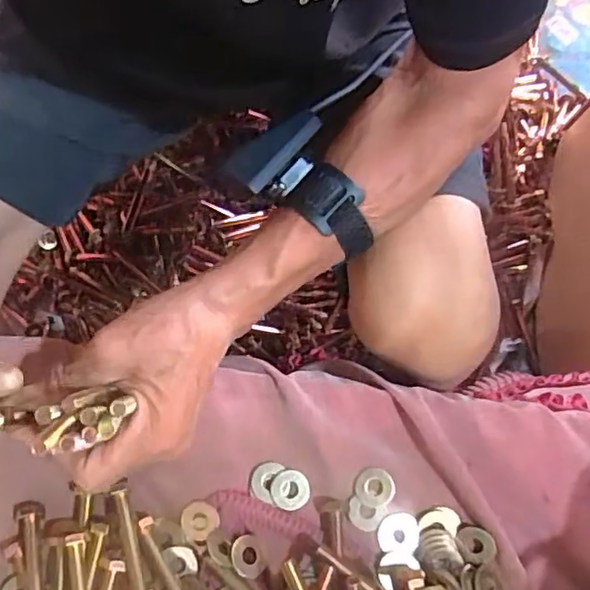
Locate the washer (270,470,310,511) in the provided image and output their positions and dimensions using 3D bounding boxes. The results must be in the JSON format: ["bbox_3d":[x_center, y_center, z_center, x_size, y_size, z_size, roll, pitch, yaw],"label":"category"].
[{"bbox_3d":[-0.004,0.127,0.394,0.025,0.004,0.025,-7,80,-3],"label":"washer"}]

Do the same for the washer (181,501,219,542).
[{"bbox_3d":[-0.062,0.145,0.392,0.026,0.008,0.023,-35,82,-7],"label":"washer"}]

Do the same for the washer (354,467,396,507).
[{"bbox_3d":[0.052,0.125,0.395,0.025,0.004,0.025,0,80,-1],"label":"washer"}]

